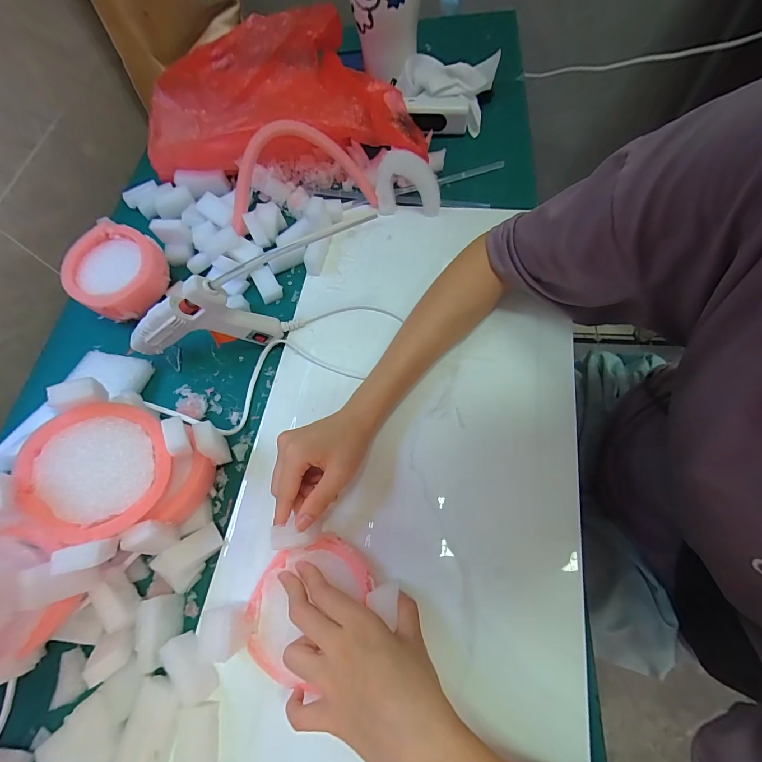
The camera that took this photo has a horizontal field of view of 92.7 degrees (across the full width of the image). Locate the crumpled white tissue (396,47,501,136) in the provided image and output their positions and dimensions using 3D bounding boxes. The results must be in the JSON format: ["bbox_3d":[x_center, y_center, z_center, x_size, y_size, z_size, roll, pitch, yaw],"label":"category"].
[{"bbox_3d":[0.089,-0.414,0.512,0.129,0.056,0.085,14,69,13],"label":"crumpled white tissue"}]

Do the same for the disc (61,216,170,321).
[{"bbox_3d":[-0.305,-0.125,0.421,0.091,0.050,0.100,-2,66,6],"label":"disc"}]

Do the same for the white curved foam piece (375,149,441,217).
[{"bbox_3d":[0.033,-0.234,0.432,0.076,0.067,0.022,-1,48,-3],"label":"white curved foam piece"}]

